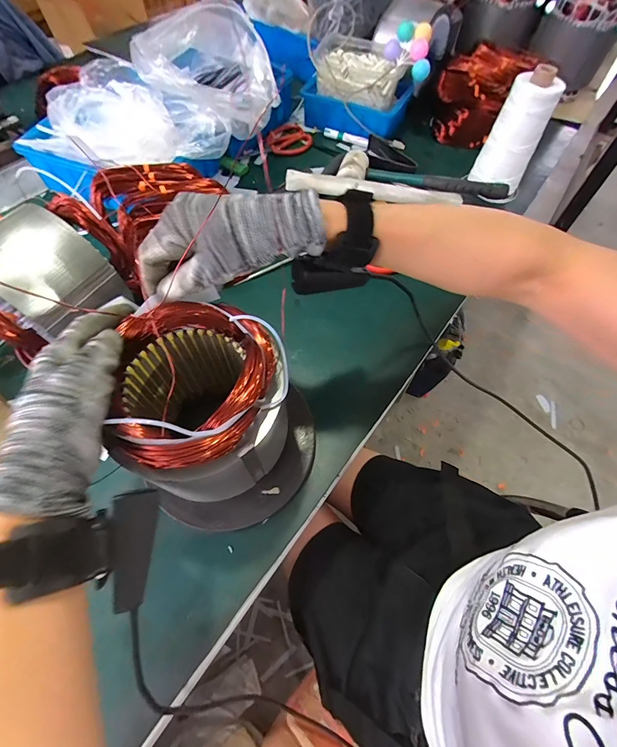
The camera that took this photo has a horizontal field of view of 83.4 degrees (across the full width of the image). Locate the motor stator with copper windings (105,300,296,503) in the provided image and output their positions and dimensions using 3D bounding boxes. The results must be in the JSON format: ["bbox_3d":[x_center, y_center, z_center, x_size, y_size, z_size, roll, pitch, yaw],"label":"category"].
[{"bbox_3d":[-0.085,0.029,0.318,0.129,0.154,0.133,-19,63,-10],"label":"motor stator with copper windings"}]

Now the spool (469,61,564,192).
[{"bbox_3d":[0.341,-0.394,0.572,0.082,0.162,0.067,26,64,14],"label":"spool"}]

